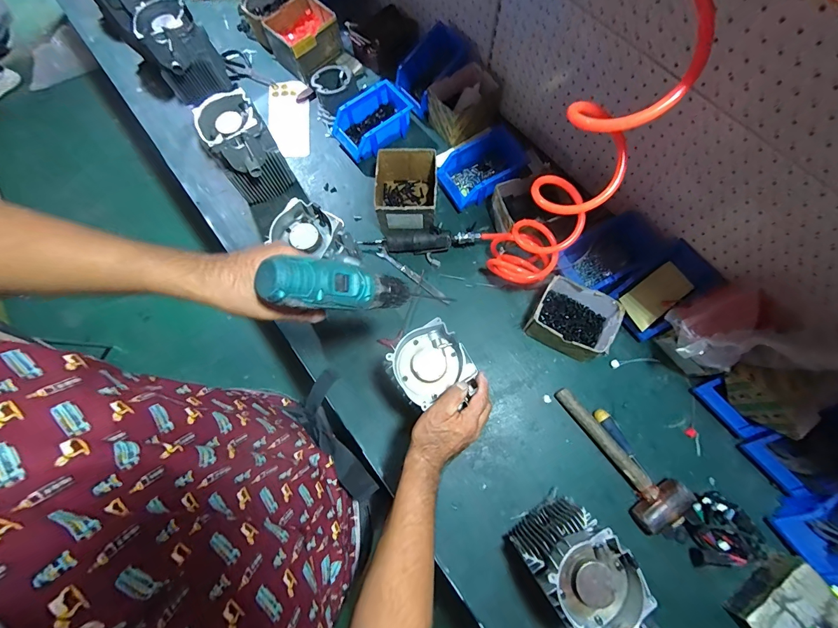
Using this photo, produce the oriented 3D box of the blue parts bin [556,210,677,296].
[{"bbox_3d":[0.402,-0.126,0.774,0.200,0.075,0.124,-33,75,-8],"label":"blue parts bin"}]

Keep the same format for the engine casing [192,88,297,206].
[{"bbox_3d":[-0.362,-0.334,0.798,0.122,0.207,0.128,-31,74,-8],"label":"engine casing"}]

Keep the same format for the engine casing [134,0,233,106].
[{"bbox_3d":[-0.551,-0.601,0.882,0.138,0.208,0.138,-36,75,-9],"label":"engine casing"}]

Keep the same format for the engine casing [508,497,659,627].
[{"bbox_3d":[0.240,0.388,0.555,0.125,0.209,0.145,-36,75,-9],"label":"engine casing"}]

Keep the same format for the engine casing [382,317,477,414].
[{"bbox_3d":[0.016,0.082,0.567,0.119,0.059,0.118,-26,74,-6],"label":"engine casing"}]

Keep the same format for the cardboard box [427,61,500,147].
[{"bbox_3d":[0.113,-0.510,0.890,0.168,0.098,0.121,-29,74,-7],"label":"cardboard box"}]

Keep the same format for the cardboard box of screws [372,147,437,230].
[{"bbox_3d":[-0.027,-0.269,0.827,0.132,0.105,0.161,-3,73,1],"label":"cardboard box of screws"}]

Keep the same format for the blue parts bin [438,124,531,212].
[{"bbox_3d":[0.146,-0.332,0.841,0.202,0.091,0.114,-26,74,-7],"label":"blue parts bin"}]

